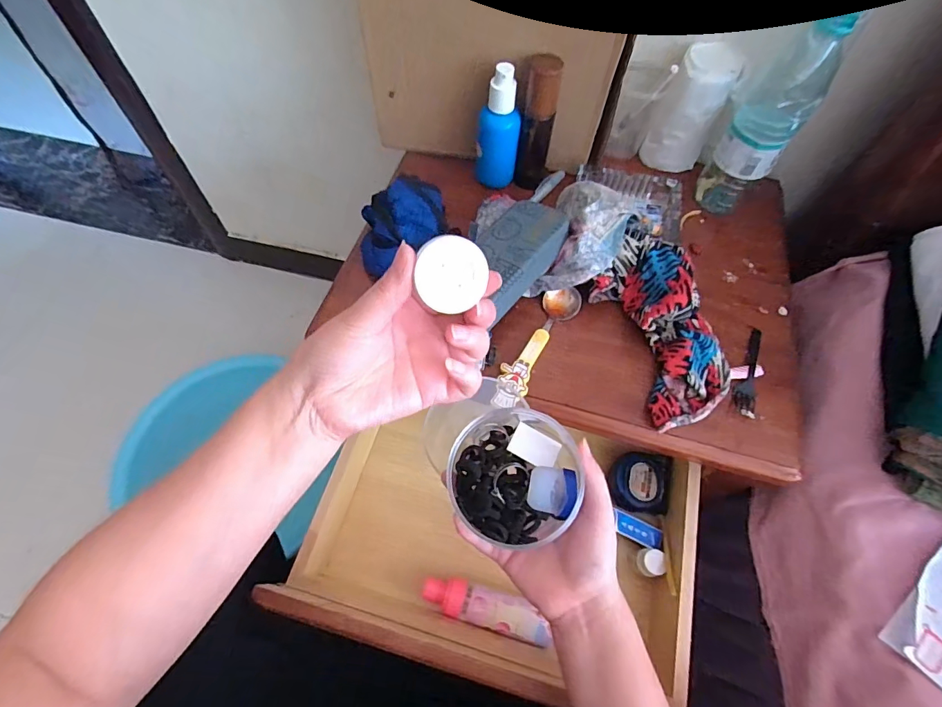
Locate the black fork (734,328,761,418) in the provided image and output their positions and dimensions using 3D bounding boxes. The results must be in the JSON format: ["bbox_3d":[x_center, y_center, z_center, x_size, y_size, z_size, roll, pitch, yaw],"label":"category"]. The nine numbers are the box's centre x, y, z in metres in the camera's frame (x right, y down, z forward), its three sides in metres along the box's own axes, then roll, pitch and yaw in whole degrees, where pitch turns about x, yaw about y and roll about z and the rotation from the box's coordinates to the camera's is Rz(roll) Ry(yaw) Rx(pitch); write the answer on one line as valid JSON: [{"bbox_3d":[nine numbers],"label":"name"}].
[{"bbox_3d":[0.279,0.018,0.444,0.019,0.007,0.101,24,64,9],"label":"black fork"}]

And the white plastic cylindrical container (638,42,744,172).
[{"bbox_3d":[0.256,-0.280,0.525,0.067,0.124,0.064,29,65,12],"label":"white plastic cylindrical container"}]

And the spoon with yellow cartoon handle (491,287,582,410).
[{"bbox_3d":[0.064,-0.008,0.445,0.035,0.014,0.149,29,65,12],"label":"spoon with yellow cartoon handle"}]

